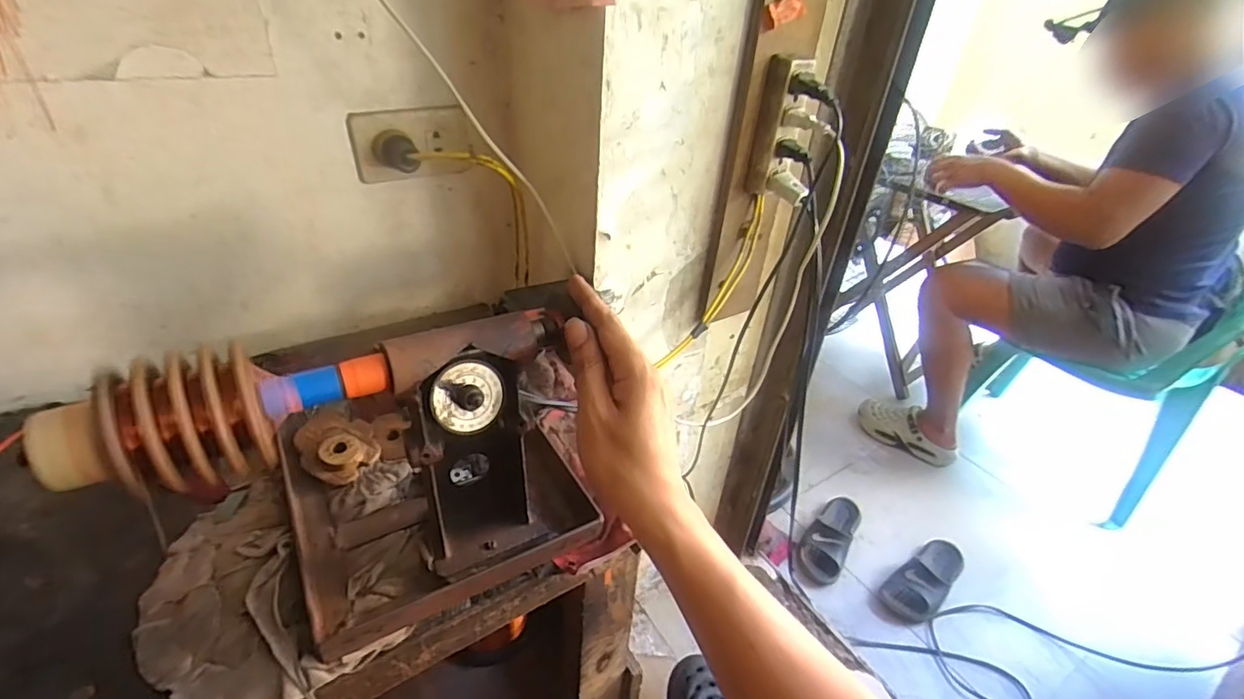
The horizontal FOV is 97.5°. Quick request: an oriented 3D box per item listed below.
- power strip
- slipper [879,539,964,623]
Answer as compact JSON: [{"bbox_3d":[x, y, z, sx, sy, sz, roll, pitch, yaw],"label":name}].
[{"bbox_3d":[0.159,-0.226,0.556,0.038,0.127,0.029,-23,44,-33],"label":"power strip"},{"bbox_3d":[0.676,0.517,1.221,0.223,0.066,0.098,-21,43,-32],"label":"slipper"}]

